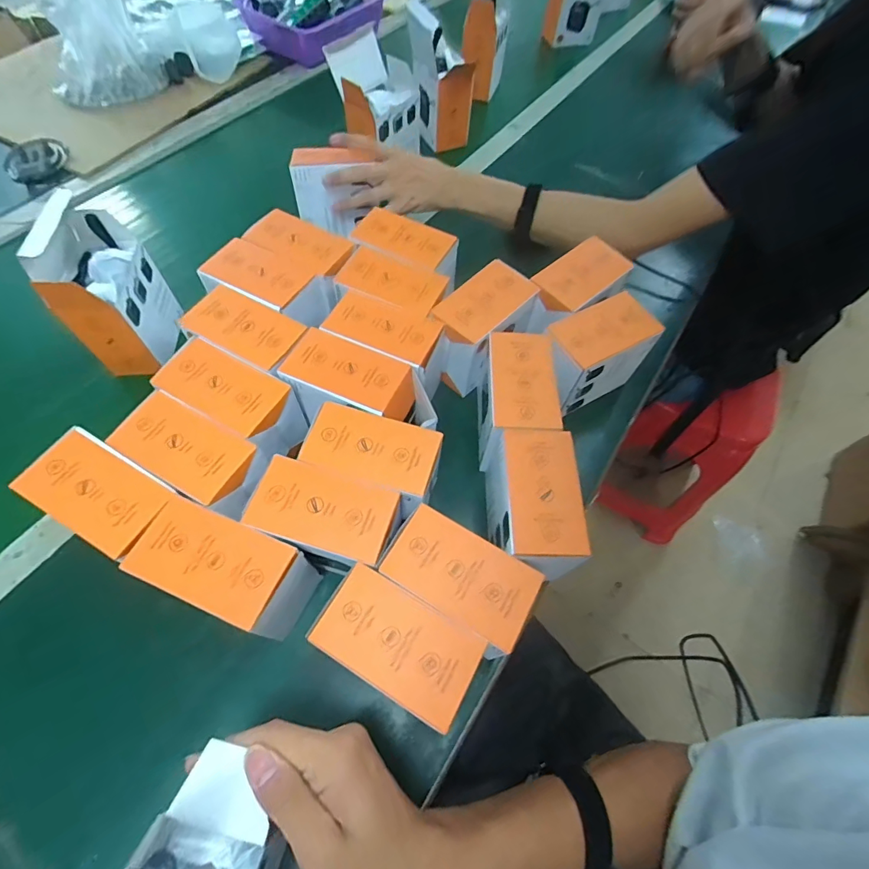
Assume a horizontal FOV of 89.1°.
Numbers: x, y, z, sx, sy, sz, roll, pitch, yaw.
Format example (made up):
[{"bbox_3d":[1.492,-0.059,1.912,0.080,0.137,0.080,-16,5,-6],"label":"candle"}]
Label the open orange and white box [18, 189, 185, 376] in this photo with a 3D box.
[{"bbox_3d":[-0.341,-0.160,0.473,0.068,0.163,0.117,-4,62,-6],"label":"open orange and white box"}]

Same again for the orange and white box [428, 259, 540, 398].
[{"bbox_3d":[0.055,-0.118,0.498,0.066,0.094,0.117,38,66,16],"label":"orange and white box"}]

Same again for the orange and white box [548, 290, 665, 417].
[{"bbox_3d":[0.172,-0.088,0.481,0.118,0.085,0.067,-28,67,-17],"label":"orange and white box"}]

